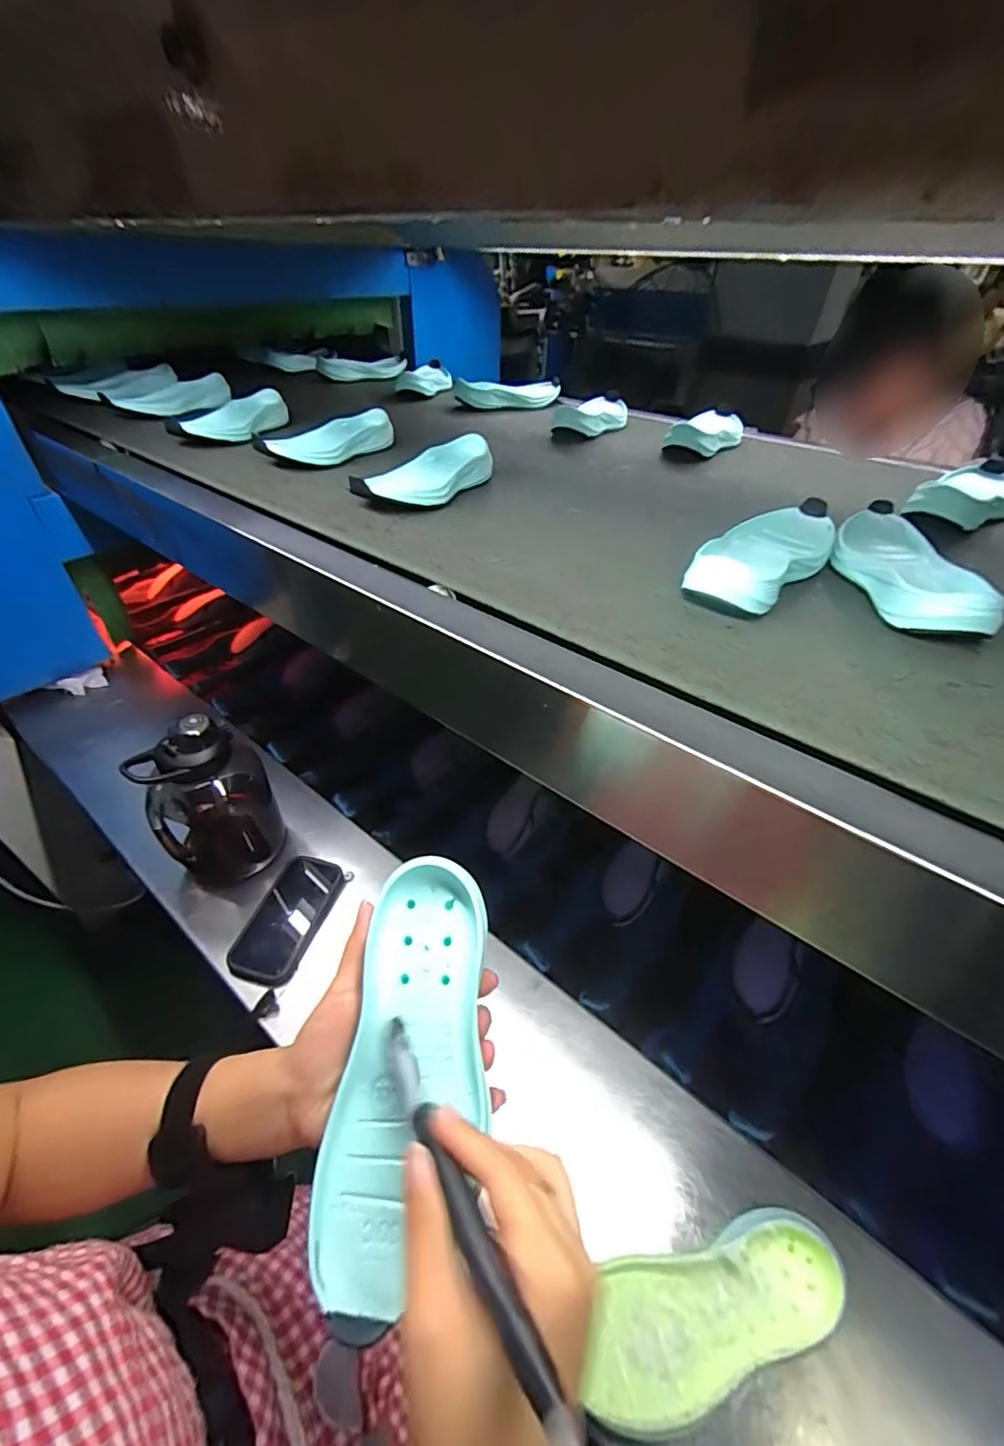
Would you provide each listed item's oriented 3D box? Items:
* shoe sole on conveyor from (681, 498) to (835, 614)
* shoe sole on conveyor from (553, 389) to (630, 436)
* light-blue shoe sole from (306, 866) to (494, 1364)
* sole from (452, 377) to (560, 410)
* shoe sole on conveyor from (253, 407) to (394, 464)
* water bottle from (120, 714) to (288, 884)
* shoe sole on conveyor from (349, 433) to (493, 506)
[{"bbox_3d":[0.234,-0.154,0.473,0.082,0.038,0.194,28,47,27],"label":"shoe sole on conveyor"},{"bbox_3d":[0.151,-0.499,0.865,0.083,0.042,0.185,18,43,18],"label":"shoe sole on conveyor"},{"bbox_3d":[-0.049,0.182,0.292,0.076,0.028,0.206,7,60,8],"label":"light-blue shoe sole"},{"bbox_3d":[0.012,-0.621,1.002,0.196,0.035,0.075,-1,40,-4],"label":"sole"},{"bbox_3d":[-0.229,-0.381,0.724,0.182,0.042,0.079,-23,46,-26],"label":"shoe sole on conveyor"},{"bbox_3d":[-0.357,0.104,0.657,0.097,0.221,0.123,32,49,31],"label":"water bottle"},{"bbox_3d":[-0.080,-0.290,0.627,0.076,0.035,0.192,24,45,24],"label":"shoe sole on conveyor"}]

